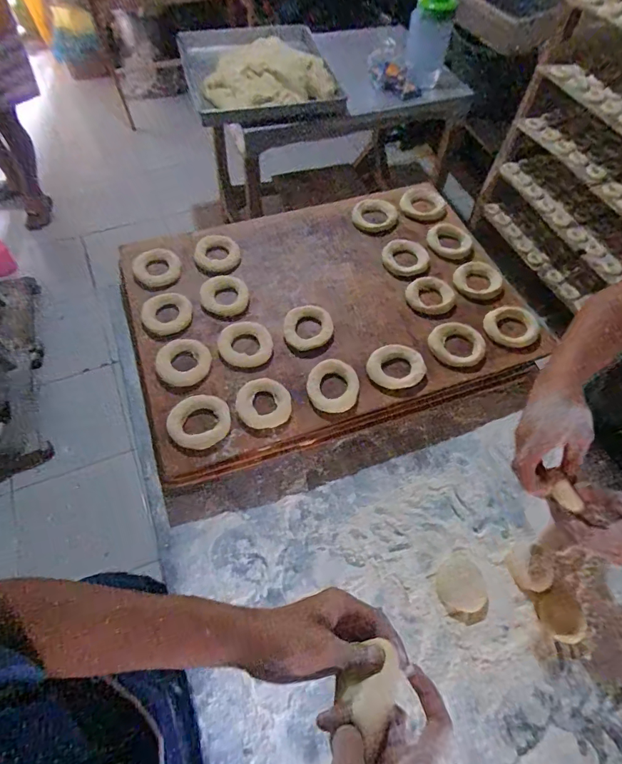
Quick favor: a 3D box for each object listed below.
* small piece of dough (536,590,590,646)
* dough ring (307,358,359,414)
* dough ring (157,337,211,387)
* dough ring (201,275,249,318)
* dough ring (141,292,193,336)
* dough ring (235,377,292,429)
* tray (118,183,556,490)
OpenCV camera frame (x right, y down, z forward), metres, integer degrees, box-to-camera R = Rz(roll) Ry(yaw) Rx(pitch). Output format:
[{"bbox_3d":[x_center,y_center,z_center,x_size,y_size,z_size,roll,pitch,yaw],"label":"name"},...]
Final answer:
[{"bbox_3d":[0.293,0.276,0.519,0.048,0.016,0.057,-22,62,-15],"label":"small piece of dough"},{"bbox_3d":[0.031,0.003,0.607,0.067,0.014,0.075,9,59,3],"label":"dough ring"},{"bbox_3d":[-0.180,-0.032,0.627,0.073,0.015,0.074,-5,59,-5],"label":"dough ring"},{"bbox_3d":[-0.133,-0.136,0.685,0.070,0.021,0.066,1,59,-2],"label":"dough ring"},{"bbox_3d":[-0.216,-0.105,0.658,0.072,0.014,0.070,1,59,-2],"label":"dough ring"},{"bbox_3d":[-0.064,0.027,0.593,0.071,0.011,0.069,1,59,-2],"label":"dough ring"},{"bbox_3d":[0.016,-0.135,0.705,0.582,0.065,0.427,-15,60,-11],"label":"tray"}]

